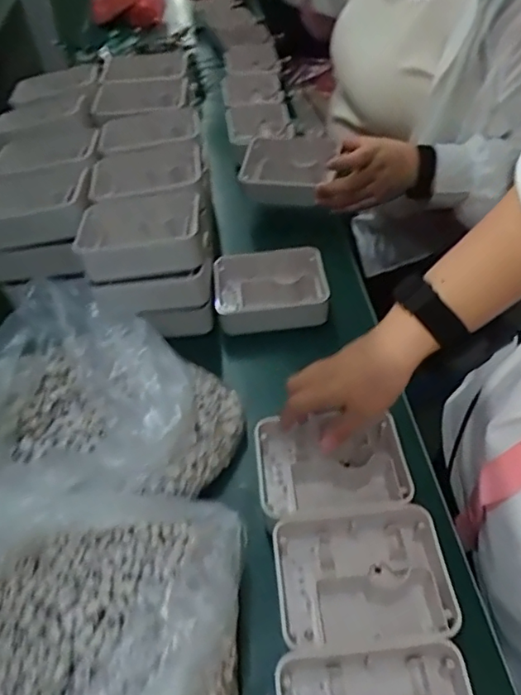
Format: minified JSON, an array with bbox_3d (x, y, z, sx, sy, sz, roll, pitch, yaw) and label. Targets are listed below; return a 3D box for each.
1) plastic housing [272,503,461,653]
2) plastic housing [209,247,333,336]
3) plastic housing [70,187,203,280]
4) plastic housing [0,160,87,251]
[{"bbox_3d":[0.081,0.183,0.429,0.132,0.040,0.101,-6,47,1],"label":"plastic housing"},{"bbox_3d":[0.011,-0.070,0.653,0.129,0.045,0.097,-10,47,-3],"label":"plastic housing"},{"bbox_3d":[-0.133,-0.124,0.592,0.134,0.038,0.103,-8,47,-1],"label":"plastic housing"},{"bbox_3d":[-0.264,-0.165,0.633,0.126,0.037,0.103,-9,47,-2],"label":"plastic housing"}]

